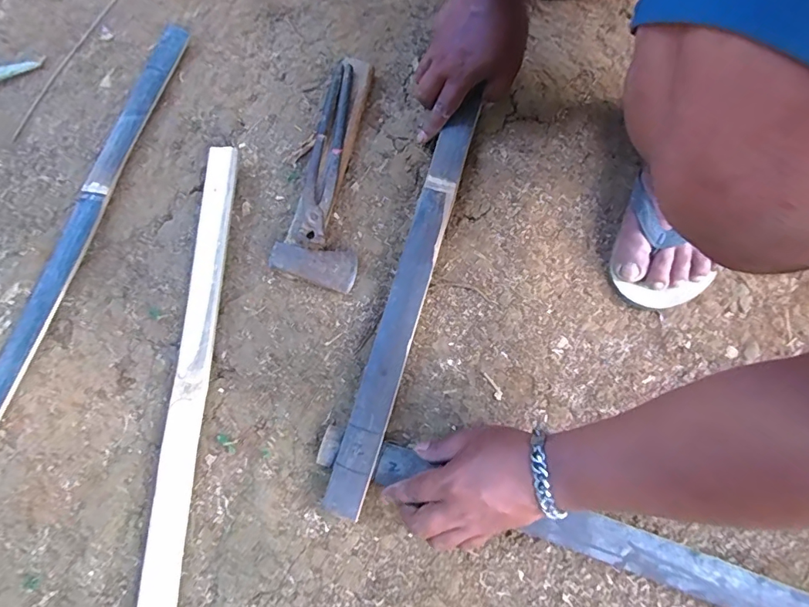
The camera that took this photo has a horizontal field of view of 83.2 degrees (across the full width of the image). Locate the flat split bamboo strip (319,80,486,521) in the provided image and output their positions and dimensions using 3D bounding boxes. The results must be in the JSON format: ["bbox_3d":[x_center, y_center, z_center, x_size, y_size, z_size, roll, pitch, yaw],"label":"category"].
[{"bbox_3d":[0.004,-0.017,0.466,0.036,0.014,0.443,17,78,4],"label":"flat split bamboo strip"}]

